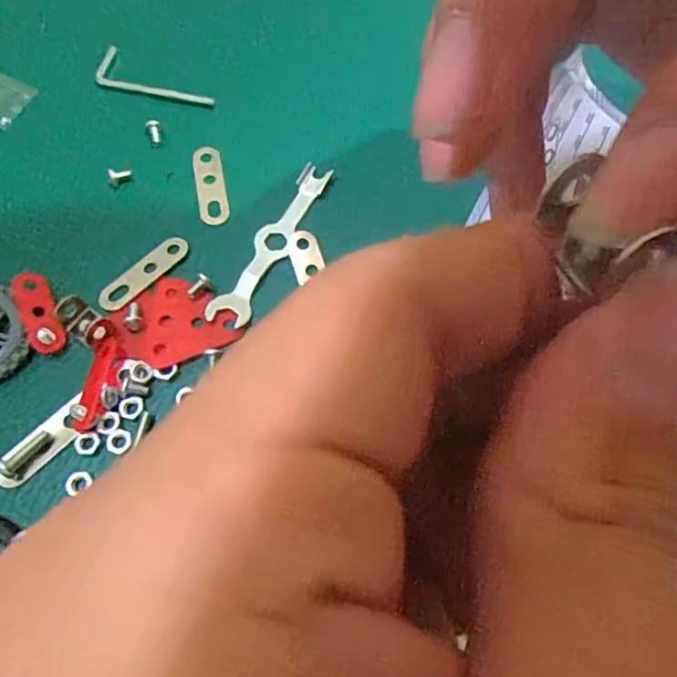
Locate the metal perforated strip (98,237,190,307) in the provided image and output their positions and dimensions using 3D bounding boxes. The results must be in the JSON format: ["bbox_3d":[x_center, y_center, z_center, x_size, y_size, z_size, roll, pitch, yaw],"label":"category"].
[{"bbox_3d":[-0.064,-0.022,0.192,0.009,0.004,0.034,42,73,17],"label":"metal perforated strip"}]

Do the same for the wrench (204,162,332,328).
[{"bbox_3d":[-0.022,-0.033,0.198,0.012,0.004,0.066,23,69,10],"label":"wrench"}]

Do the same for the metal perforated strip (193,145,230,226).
[{"bbox_3d":[-0.045,-0.055,0.208,0.010,0.004,0.033,-11,67,-4],"label":"metal perforated strip"}]

